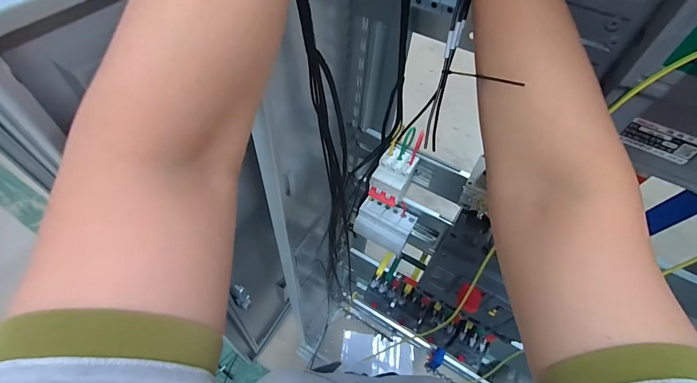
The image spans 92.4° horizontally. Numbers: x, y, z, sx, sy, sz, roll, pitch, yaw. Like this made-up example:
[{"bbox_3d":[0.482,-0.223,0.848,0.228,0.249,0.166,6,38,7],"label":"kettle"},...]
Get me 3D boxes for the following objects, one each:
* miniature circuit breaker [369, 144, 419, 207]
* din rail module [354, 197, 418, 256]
[{"bbox_3d":[0.076,-0.025,0.563,0.061,0.068,0.073,23,55,13],"label":"miniature circuit breaker"},{"bbox_3d":[0.073,0.066,0.678,0.110,0.056,0.070,24,55,14],"label":"din rail module"}]

